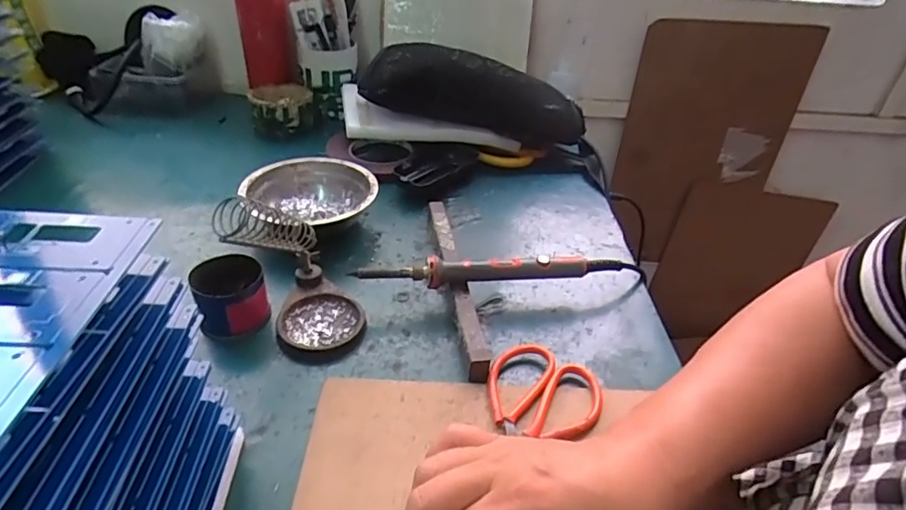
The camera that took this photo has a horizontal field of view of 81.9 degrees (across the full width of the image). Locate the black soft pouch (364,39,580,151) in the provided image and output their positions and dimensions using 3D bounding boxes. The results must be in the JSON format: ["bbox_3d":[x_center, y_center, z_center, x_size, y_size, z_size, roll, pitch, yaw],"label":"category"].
[{"bbox_3d":[0.034,-0.192,0.628,0.279,0.088,0.050,10,34,-14],"label":"black soft pouch"}]

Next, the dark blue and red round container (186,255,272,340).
[{"bbox_3d":[-0.171,0.026,0.402,0.050,0.045,0.060,-14,39,-24],"label":"dark blue and red round container"}]

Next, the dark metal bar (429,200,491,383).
[{"bbox_3d":[0.001,0.019,0.453,0.015,0.024,0.213,-3,36,-10],"label":"dark metal bar"}]

